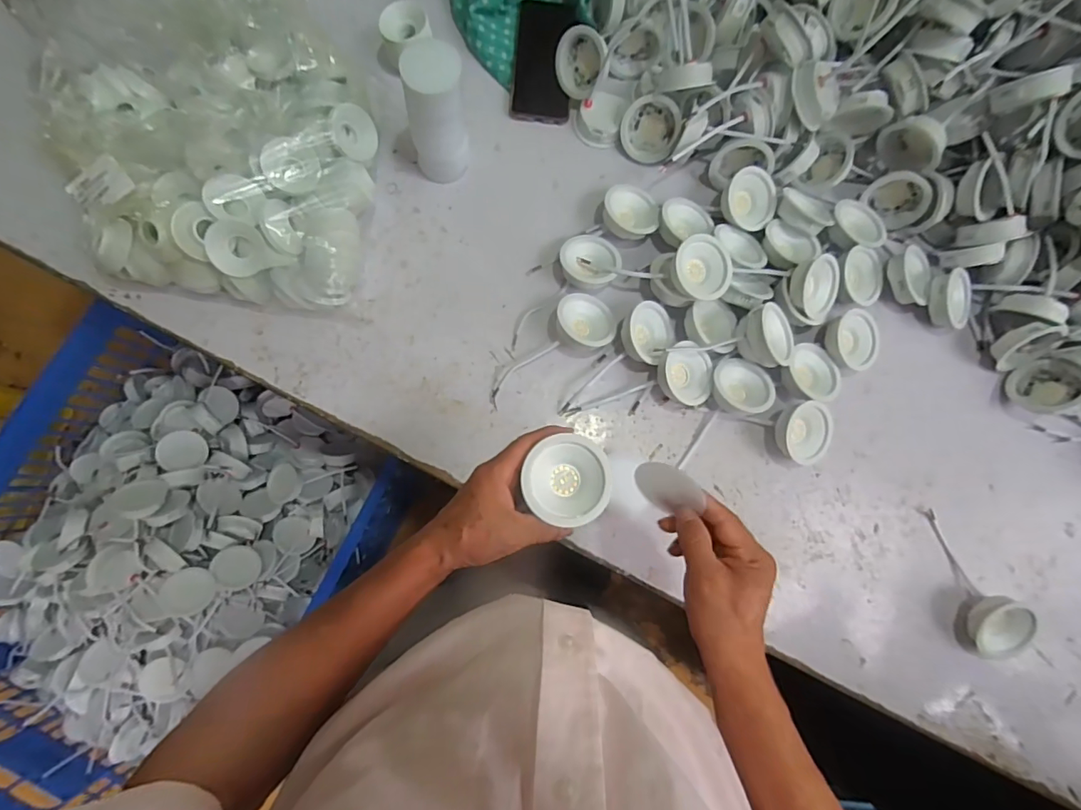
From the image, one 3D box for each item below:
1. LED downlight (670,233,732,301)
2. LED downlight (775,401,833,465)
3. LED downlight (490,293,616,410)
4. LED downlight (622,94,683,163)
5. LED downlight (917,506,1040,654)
[{"bbox_3d":[0.178,-0.152,0.561,0.066,0.036,0.070,-45,102,-12],"label":"LED downlight"},{"bbox_3d":[0.303,0.030,0.568,0.070,0.029,0.070,-6,102,-18],"label":"LED downlight"},{"bbox_3d":[0.018,-0.055,0.563,0.071,0.040,0.166,39,81,3],"label":"LED downlight"},{"bbox_3d":[0.137,-0.345,0.614,0.068,0.071,0.025,48,43,-29],"label":"LED downlight"},{"bbox_3d":[0.478,0.208,0.552,0.074,0.038,0.172,-35,85,-7],"label":"LED downlight"}]

